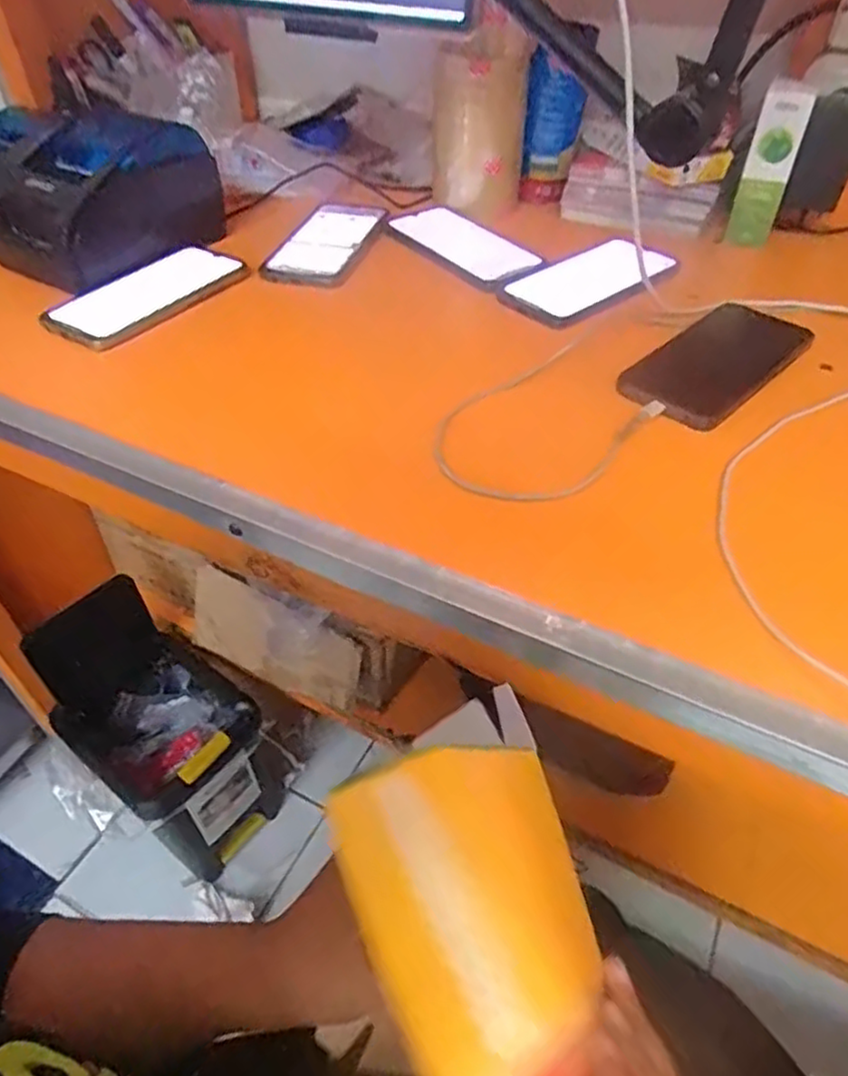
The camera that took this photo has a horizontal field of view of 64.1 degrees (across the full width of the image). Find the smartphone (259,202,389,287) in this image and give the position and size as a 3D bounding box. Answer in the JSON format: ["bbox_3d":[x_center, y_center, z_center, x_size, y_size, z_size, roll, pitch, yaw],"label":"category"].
[{"bbox_3d":[-0.094,-0.295,0.673,0.083,0.015,0.170,9,45,10],"label":"smartphone"}]

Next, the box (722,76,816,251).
[{"bbox_3d":[0.326,-0.348,0.648,0.038,0.141,0.022,22,49,21],"label":"box"}]

